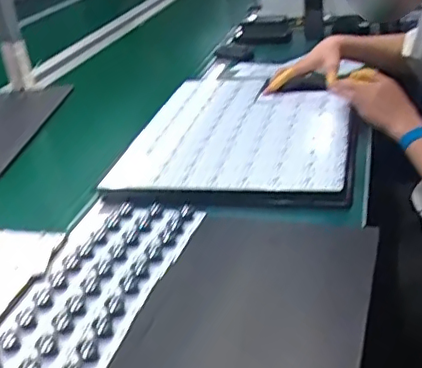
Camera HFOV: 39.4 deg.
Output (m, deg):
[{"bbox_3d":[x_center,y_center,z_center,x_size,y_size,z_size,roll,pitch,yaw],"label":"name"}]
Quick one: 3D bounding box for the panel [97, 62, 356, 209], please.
[{"bbox_3d":[0.081,-0.161,1.115,0.373,0.035,0.735,0,28,15],"label":"panel"}]

